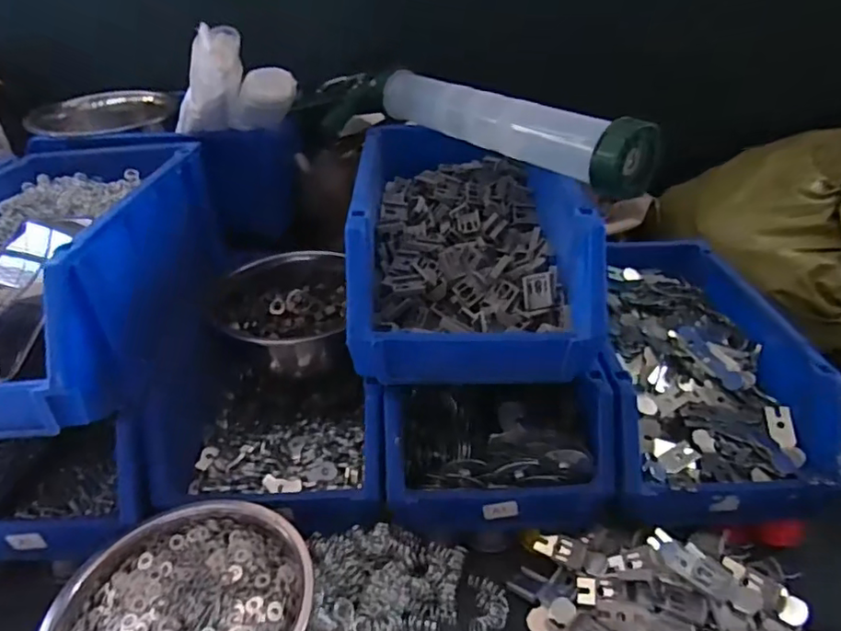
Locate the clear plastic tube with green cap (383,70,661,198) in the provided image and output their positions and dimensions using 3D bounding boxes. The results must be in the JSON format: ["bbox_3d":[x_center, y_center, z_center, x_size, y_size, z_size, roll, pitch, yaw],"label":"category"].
[{"bbox_3d":[0.070,-0.202,0.586,0.060,0.053,0.368,-20,37,-27],"label":"clear plastic tube with green cap"}]

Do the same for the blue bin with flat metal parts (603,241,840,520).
[{"bbox_3d":[0.283,0.044,0.617,0.204,0.107,0.346,2,32,5],"label":"blue bin with flat metal parts"}]

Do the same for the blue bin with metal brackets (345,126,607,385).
[{"bbox_3d":[0.042,-0.081,0.564,0.194,0.108,0.332,-1,32,0],"label":"blue bin with metal brackets"}]

